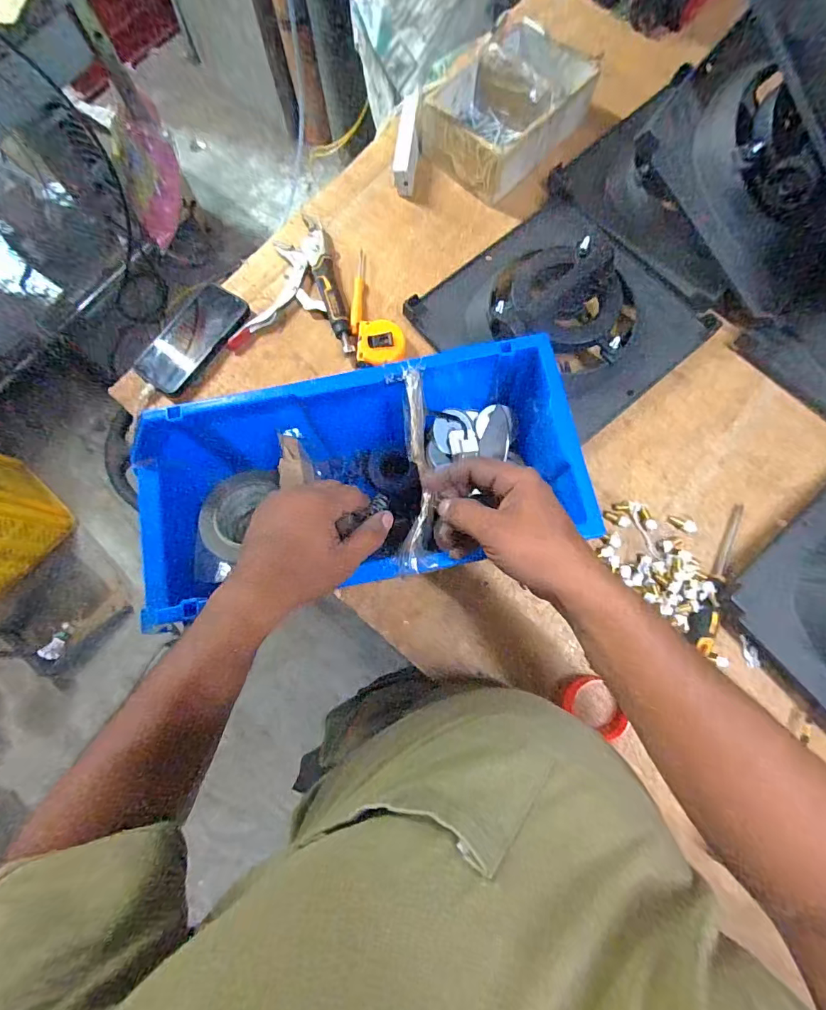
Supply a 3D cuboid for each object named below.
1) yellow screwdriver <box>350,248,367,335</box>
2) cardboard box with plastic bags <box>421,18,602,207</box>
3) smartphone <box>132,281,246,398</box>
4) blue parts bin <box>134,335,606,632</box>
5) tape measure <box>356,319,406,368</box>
[{"bbox_3d":[-0.077,-0.303,0.646,0.017,0.018,0.139,1,77,1],"label":"yellow screwdriver"},{"bbox_3d":[0.139,-0.567,0.665,0.237,0.090,0.176,-44,80,-8],"label":"cardboard box with plastic bags"},{"bbox_3d":[-0.306,-0.232,0.635,0.073,0.017,0.165,37,81,9],"label":"smartphone"},{"bbox_3d":[-0.066,-0.022,0.481,0.451,0.158,0.200,-9,77,7],"label":"blue parts bin"},{"bbox_3d":[-0.044,-0.217,0.618,0.065,0.033,0.067,0,77,1],"label":"tape measure"}]

